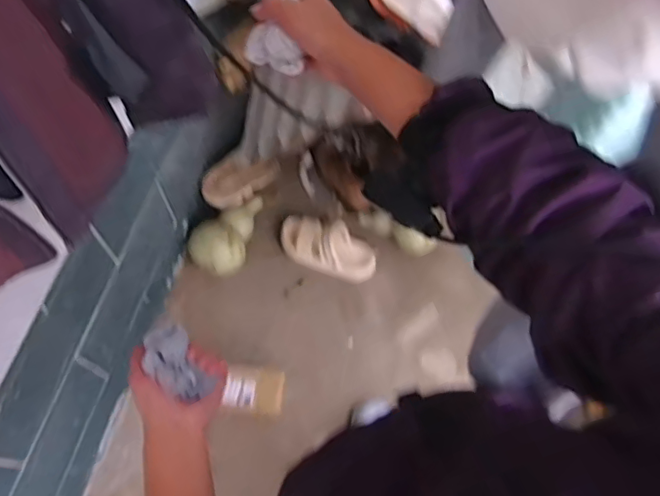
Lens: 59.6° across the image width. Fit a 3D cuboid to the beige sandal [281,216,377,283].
[{"bbox_3d":[-0.007,-0.001,1.528,0.276,0.068,0.127,24,68,7],"label":"beige sandal"}]

